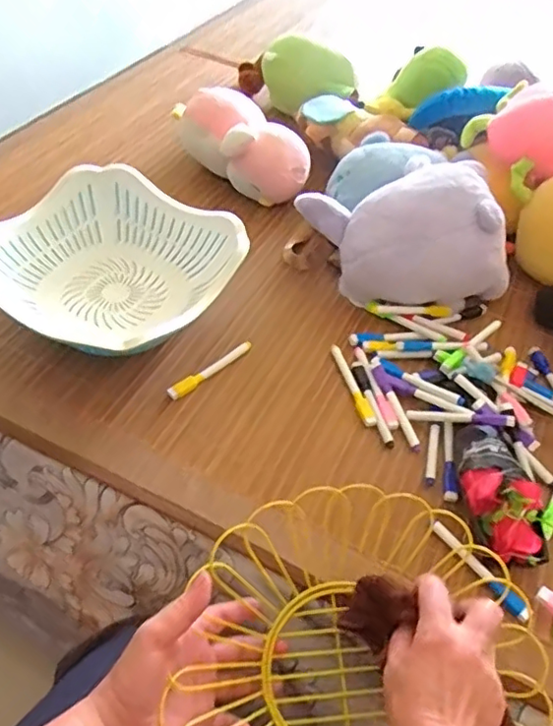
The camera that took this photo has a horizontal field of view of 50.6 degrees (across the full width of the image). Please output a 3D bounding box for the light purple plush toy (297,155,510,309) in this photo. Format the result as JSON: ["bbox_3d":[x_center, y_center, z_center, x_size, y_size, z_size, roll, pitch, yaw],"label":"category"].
[{"bbox_3d":[0.163,-0.165,0.741,0.246,0.148,0.155,-6,51,-10],"label":"light purple plush toy"}]

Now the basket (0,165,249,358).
[{"bbox_3d":[-0.184,-0.106,0.680,0.254,0.096,0.247,3,50,-3],"label":"basket"}]

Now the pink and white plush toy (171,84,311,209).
[{"bbox_3d":[-0.055,-0.321,0.871,0.109,0.104,0.225,-33,60,-28],"label":"pink and white plush toy"}]

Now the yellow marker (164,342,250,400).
[{"bbox_3d":[-0.071,0.006,0.654,0.015,0.008,0.118,38,57,24],"label":"yellow marker"}]

